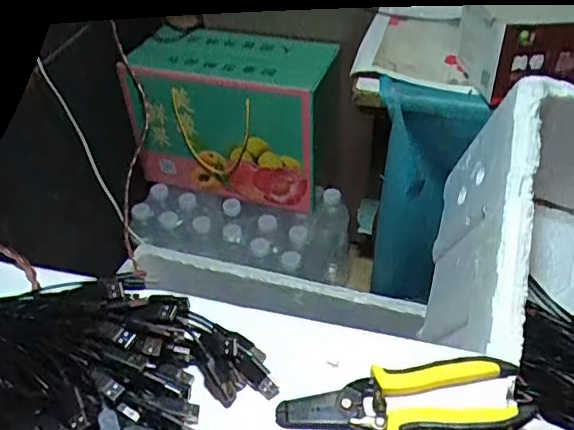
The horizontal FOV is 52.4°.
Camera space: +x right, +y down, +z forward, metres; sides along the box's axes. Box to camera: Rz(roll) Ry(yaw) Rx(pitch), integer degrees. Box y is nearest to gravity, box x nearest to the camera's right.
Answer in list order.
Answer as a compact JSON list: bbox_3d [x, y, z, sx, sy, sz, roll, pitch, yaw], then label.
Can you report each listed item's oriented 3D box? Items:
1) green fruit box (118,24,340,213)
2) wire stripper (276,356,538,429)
[{"bbox_3d":[-0.089,-0.151,0.980,0.321,0.236,0.125,12,44,15],"label":"green fruit box"},{"bbox_3d":[0.079,0.127,0.406,0.167,0.010,0.055,-3,42,1],"label":"wire stripper"}]

